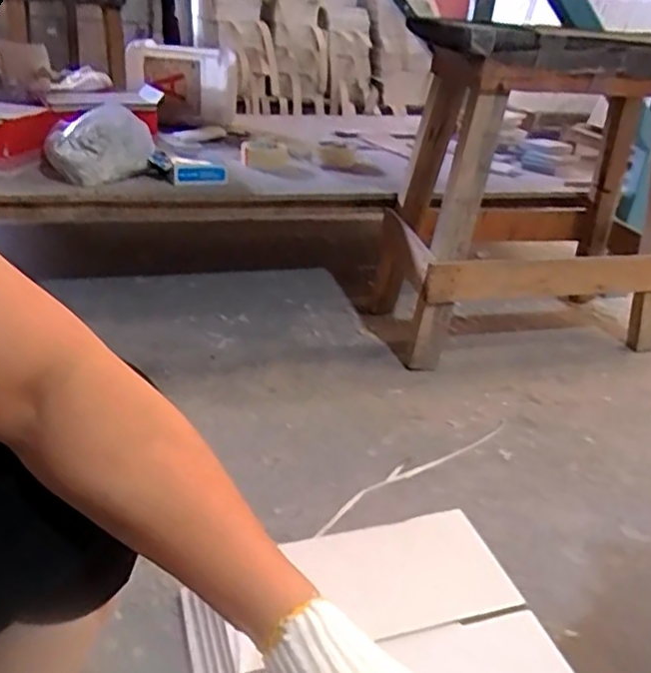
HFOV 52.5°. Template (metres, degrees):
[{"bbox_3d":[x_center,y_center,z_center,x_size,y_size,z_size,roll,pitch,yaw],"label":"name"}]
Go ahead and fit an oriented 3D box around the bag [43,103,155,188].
[{"bbox_3d":[-0.472,-0.401,1.385,0.172,0.119,0.185,15,29,16],"label":"bag"}]

